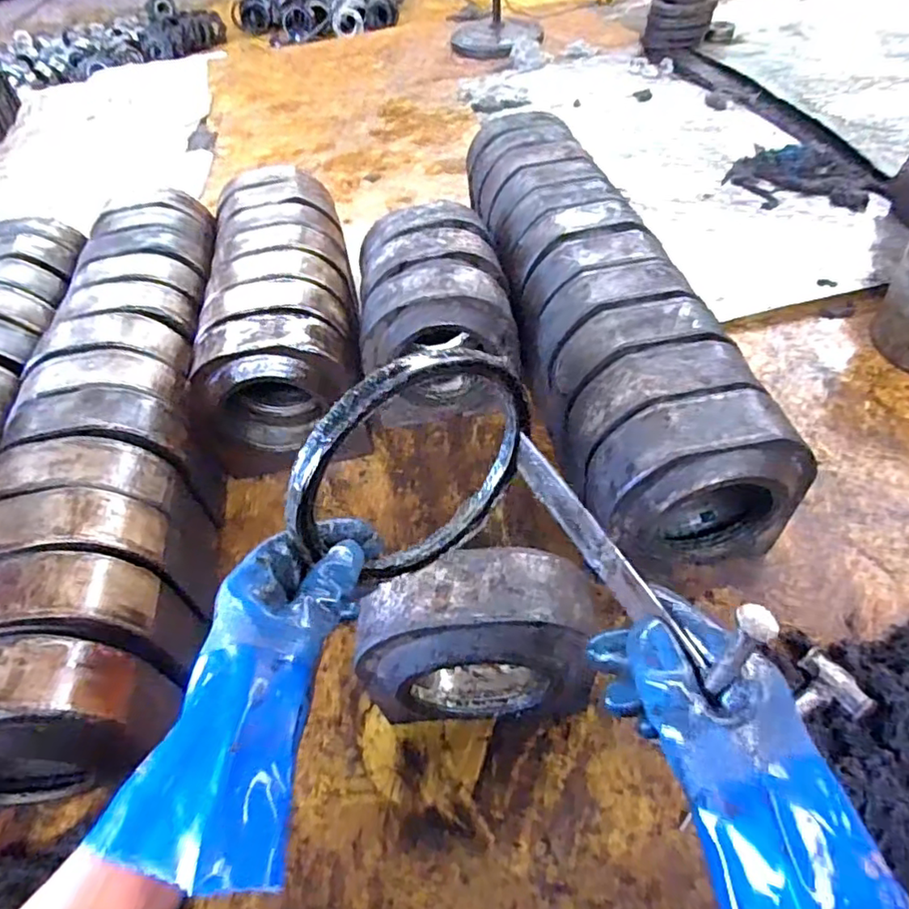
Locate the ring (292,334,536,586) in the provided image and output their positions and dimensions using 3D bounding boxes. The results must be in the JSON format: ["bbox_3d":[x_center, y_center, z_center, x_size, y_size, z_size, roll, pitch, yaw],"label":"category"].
[{"bbox_3d":[-0.024,0.013,0.436,0.190,0.197,0.030,-29,55,-16],"label":"ring"}]

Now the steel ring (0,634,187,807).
[{"bbox_3d":[-0.522,0.327,0.732,0.238,0.212,0.126,-10,49,-2],"label":"steel ring"}]

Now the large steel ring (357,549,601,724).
[{"bbox_3d":[0.026,0.259,0.778,0.278,0.311,0.122,-8,49,1],"label":"large steel ring"}]

